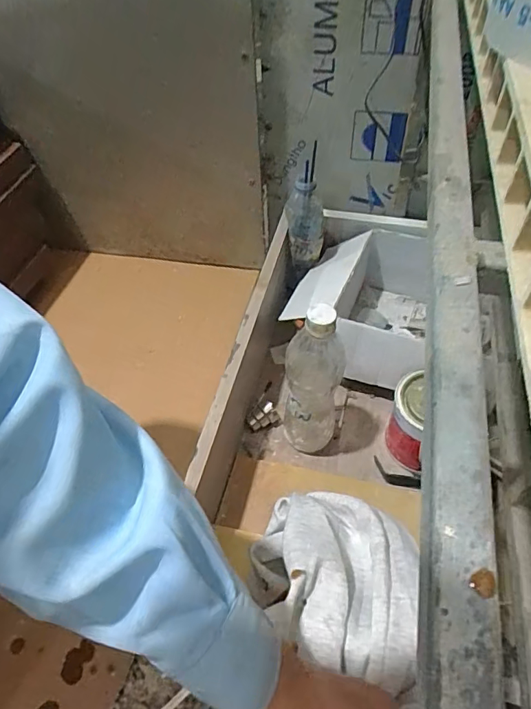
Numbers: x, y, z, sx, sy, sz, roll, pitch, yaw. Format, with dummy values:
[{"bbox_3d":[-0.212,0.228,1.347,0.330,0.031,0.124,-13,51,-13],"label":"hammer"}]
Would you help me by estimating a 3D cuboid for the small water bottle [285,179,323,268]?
[{"bbox_3d":[0.059,-0.193,0.739,0.052,0.143,0.050,-2,52,1],"label":"small water bottle"}]

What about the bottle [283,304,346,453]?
[{"bbox_3d":[0.059,0.038,0.585,0.075,0.250,0.071,5,52,6],"label":"bottle"}]

